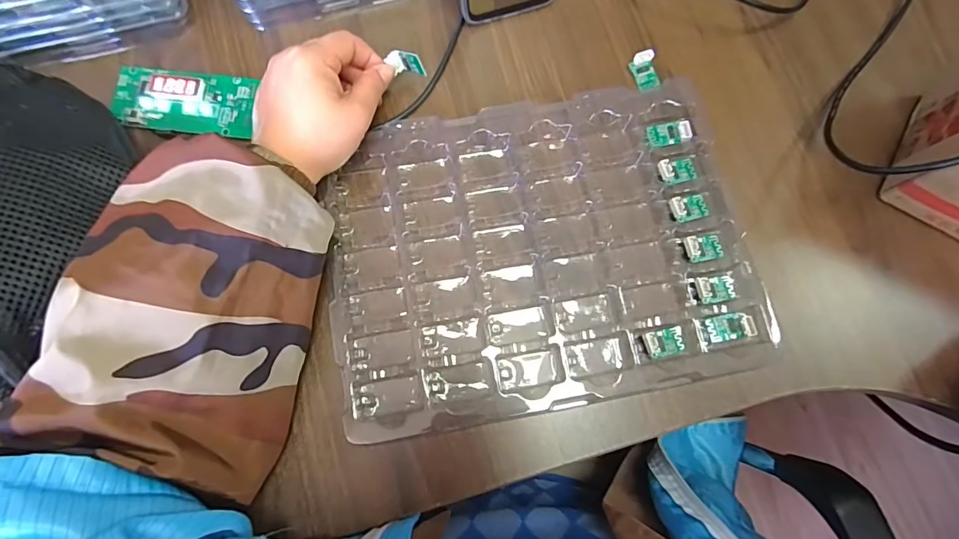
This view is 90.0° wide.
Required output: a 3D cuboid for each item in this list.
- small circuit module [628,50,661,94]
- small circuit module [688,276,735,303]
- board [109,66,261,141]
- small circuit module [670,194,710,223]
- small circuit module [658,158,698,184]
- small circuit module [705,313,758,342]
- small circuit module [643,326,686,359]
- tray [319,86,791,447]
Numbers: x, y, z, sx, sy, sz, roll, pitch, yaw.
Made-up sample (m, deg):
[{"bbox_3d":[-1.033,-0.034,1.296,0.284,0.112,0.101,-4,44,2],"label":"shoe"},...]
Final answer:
[{"bbox_3d":[0.128,-0.153,0.369,0.018,0.010,0.031,-15,78,-5],"label":"small circuit module"},{"bbox_3d":[0.158,0.014,0.327,0.029,0.009,0.017,-3,77,-3],"label":"small circuit module"},{"bbox_3d":[-0.216,-0.123,0.350,0.102,0.013,0.045,6,77,0],"label":"board"},{"bbox_3d":[0.148,-0.044,0.336,0.027,0.009,0.018,-11,77,-4],"label":"small circuit module"},{"bbox_3d":[0.142,-0.071,0.343,0.028,0.010,0.019,-3,77,-3],"label":"small circuit module"},{"bbox_3d":[0.167,0.038,0.318,0.029,0.007,0.015,-9,77,-4],"label":"small circuit module"},{"bbox_3d":[0.123,0.048,0.318,0.028,0.007,0.017,-12,78,-5],"label":"small circuit module"},{"bbox_3d":[0.042,-0.019,0.328,0.281,0.026,0.209,-11,77,-4],"label":"tray"}]

